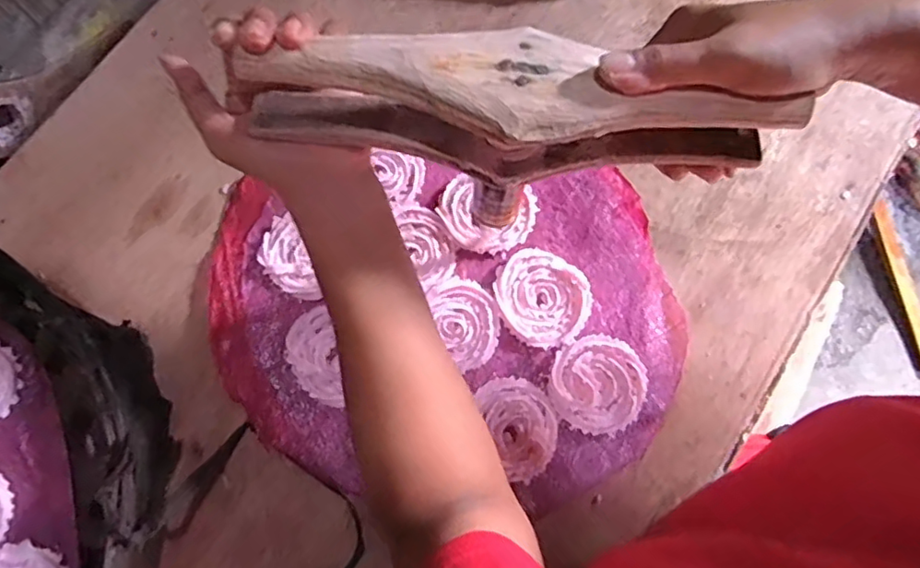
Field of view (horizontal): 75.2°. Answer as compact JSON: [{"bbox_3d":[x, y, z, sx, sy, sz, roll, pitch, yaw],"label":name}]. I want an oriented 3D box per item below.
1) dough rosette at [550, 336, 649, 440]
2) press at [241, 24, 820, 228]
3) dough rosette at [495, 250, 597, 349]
[{"bbox_3d":[0.106,0.076,0.459,0.071,0.009,0.074,0,76,2],"label":"dough rosette"},{"bbox_3d":[0.026,-0.089,0.324,0.283,0.072,0.063,6,76,5],"label":"press"},{"bbox_3d":[0.066,0.010,0.480,0.071,0.006,0.078,-34,77,-7],"label":"dough rosette"}]

